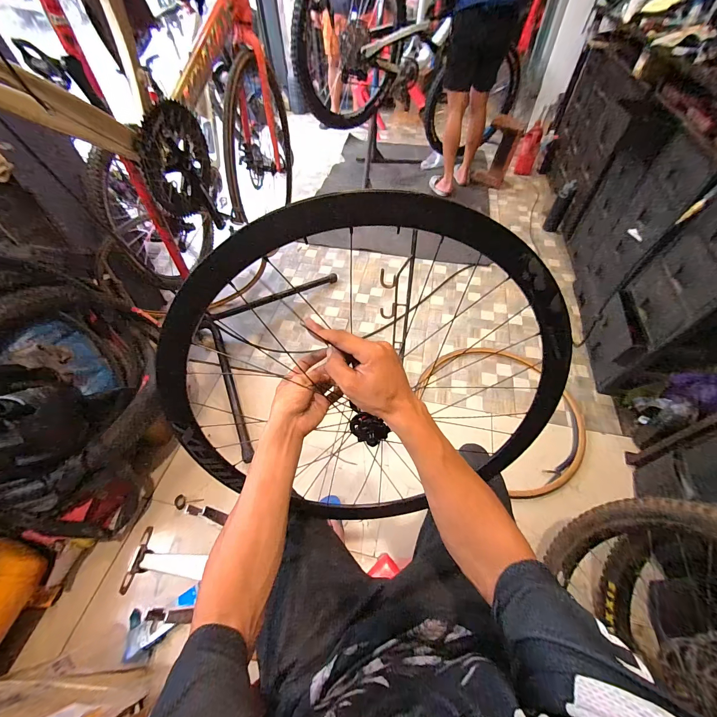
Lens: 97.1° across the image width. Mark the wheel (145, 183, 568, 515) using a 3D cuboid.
[{"bbox_3d":[0.021,0.073,0.497,0.599,0.593,0.095,-10,32,3],"label":"wheel"}]

